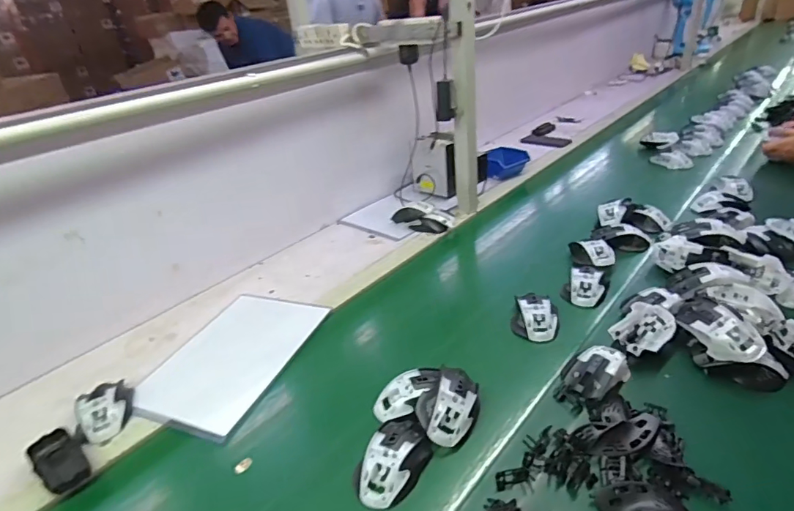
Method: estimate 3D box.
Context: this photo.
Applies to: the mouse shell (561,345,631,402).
[{"bbox_3d":[0.282,0.163,0.674,0.095,0.028,0.067,-21,33,-25],"label":"mouse shell"}]

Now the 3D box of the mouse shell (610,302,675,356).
[{"bbox_3d":[0.384,0.116,0.733,0.114,0.040,0.063,-25,34,-29],"label":"mouse shell"}]

